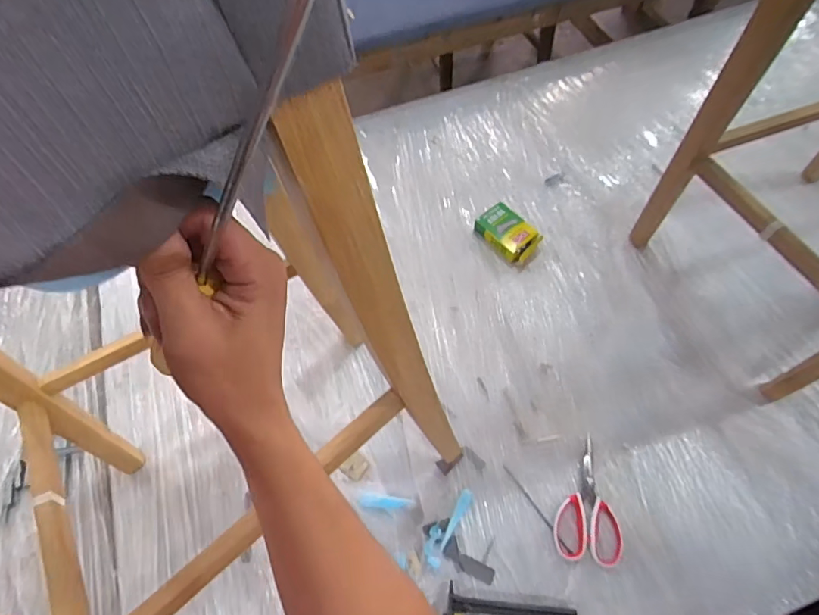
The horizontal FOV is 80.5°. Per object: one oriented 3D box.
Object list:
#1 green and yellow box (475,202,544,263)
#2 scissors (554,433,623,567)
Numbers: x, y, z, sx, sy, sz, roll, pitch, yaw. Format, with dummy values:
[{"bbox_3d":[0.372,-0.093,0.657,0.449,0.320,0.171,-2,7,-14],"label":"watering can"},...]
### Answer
[{"bbox_3d":[0.198,-0.150,0.970,0.083,0.039,0.127,-38,66,-17],"label":"green and yellow box"},{"bbox_3d":[0.273,0.292,0.745,0.094,0.008,0.181,5,62,5],"label":"scissors"}]

